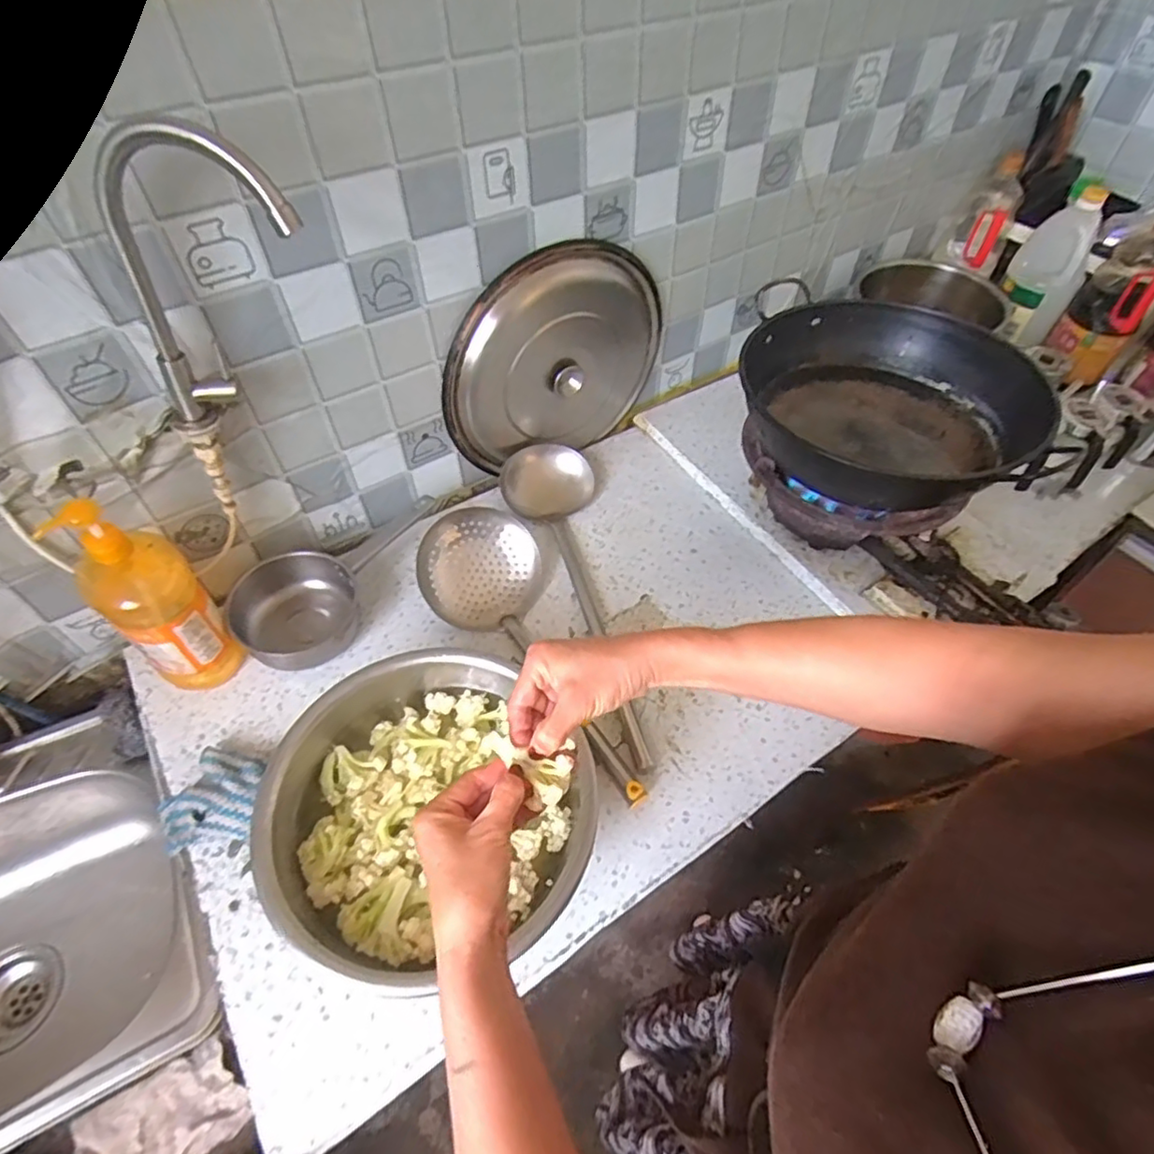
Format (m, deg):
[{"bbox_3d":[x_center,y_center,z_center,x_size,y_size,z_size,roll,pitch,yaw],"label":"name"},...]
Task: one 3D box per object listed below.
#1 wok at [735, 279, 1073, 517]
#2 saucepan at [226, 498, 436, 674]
[{"bbox_3d":[0.390,-0.210,0.802,0.358,0.102,0.342,0,51,-1],"label":"wok"},{"bbox_3d":[-0.323,-0.008,0.857,0.150,0.084,0.302,15,52,11],"label":"saucepan"}]

